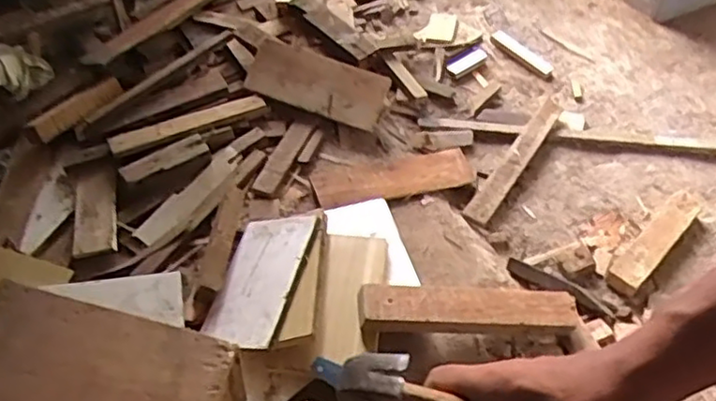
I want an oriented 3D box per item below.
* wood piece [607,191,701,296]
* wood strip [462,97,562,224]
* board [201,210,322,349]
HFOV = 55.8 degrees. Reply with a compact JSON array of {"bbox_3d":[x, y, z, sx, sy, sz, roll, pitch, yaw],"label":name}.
[{"bbox_3d":[0.544,0.063,1.228,0.064,0.046,0.288,38,59,24],"label":"wood piece"},{"bbox_3d":[0.332,-0.096,1.387,0.051,0.025,0.383,30,56,17],"label":"wood strip"},{"bbox_3d":[-0.160,0.127,1.110,0.151,0.019,0.242,-5,51,26],"label":"board"}]

